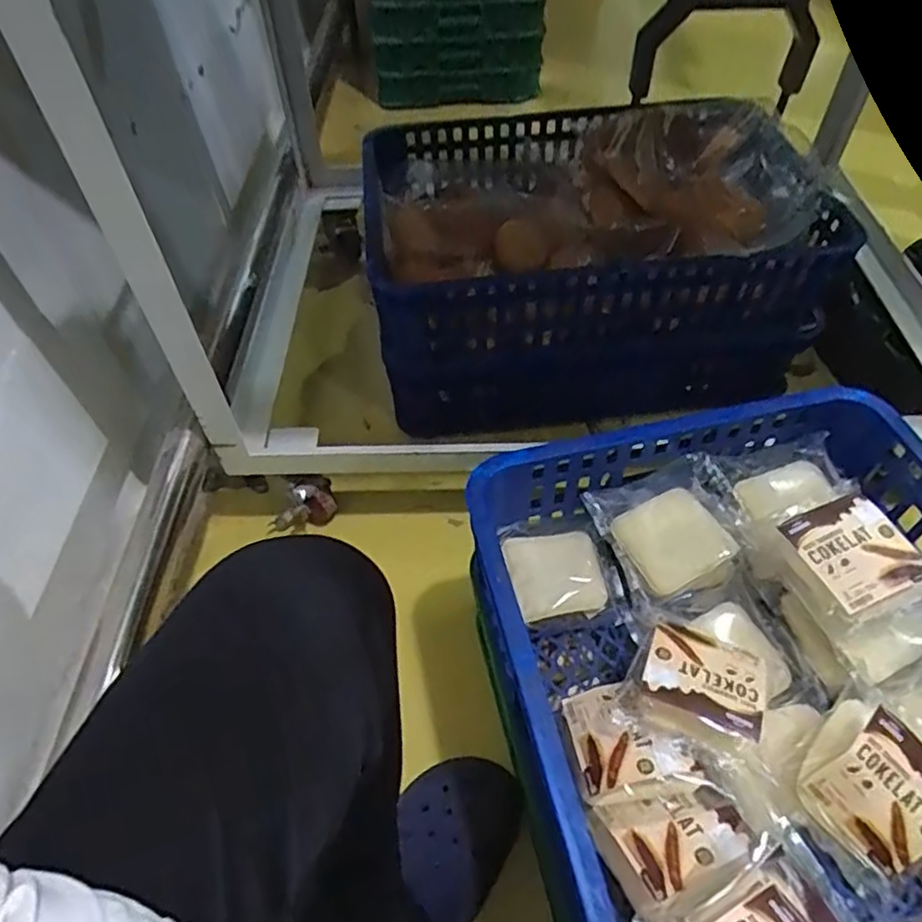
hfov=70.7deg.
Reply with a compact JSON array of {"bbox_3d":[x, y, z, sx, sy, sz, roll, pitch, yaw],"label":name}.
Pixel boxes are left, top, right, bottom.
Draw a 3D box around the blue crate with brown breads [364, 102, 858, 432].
[{"bbox_3d":[0.174,-0.300,0.981,0.605,0.316,0.386,-3,52,-1],"label":"blue crate with brown breads"}]

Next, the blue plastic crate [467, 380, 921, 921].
[{"bbox_3d":[0.274,0.227,0.480,0.420,0.166,0.602,-11,52,-7],"label":"blue plastic crate"}]

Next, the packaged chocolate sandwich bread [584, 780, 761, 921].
[{"bbox_3d":[0.156,0.273,0.474,0.106,0.034,0.080,-17,53,-11],"label":"packaged chocolate sandwich bread"}]

